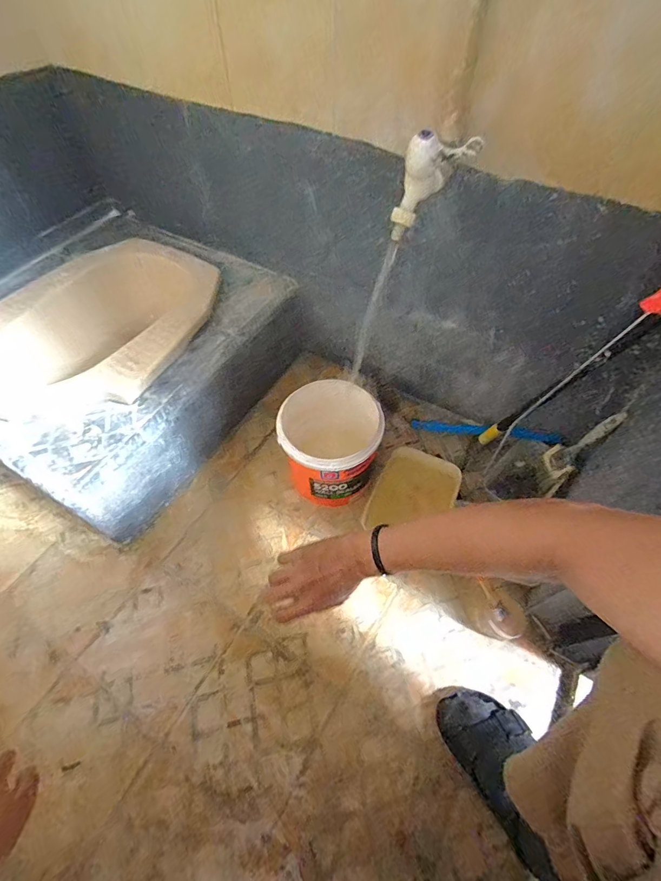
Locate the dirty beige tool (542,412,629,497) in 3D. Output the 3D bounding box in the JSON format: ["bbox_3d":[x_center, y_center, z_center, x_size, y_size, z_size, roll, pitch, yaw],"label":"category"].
[{"bbox_3d":[0.464,0.015,0.746,0.030,0.195,0.067,-7,51,-39],"label":"dirty beige tool"}]

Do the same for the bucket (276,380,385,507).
[{"bbox_3d":[0.000,0.026,0.776,0.184,0.203,0.162,5,56,4],"label":"bucket"}]

